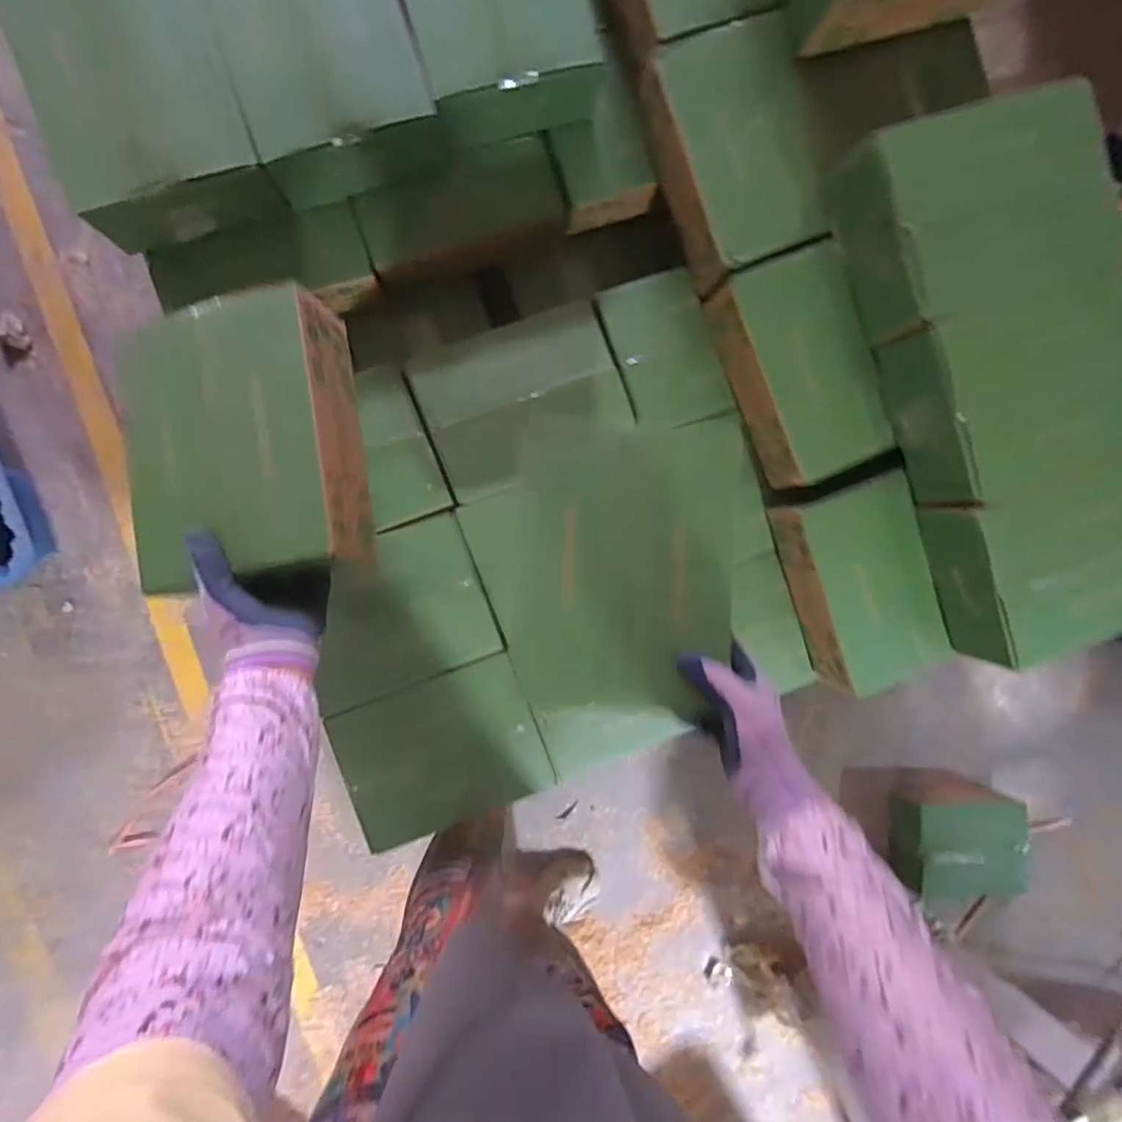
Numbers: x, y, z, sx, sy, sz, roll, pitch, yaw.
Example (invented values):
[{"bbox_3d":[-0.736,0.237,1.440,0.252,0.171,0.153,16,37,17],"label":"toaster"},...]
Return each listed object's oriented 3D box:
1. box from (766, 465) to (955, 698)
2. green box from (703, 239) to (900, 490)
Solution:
[{"bbox_3d":[0.384,0.031,0.737,0.146,0.086,0.258,-20,95,-4],"label":"box"},{"bbox_3d":[0.298,-0.232,0.707,0.147,0.081,0.265,-24,95,-4],"label":"green box"}]

